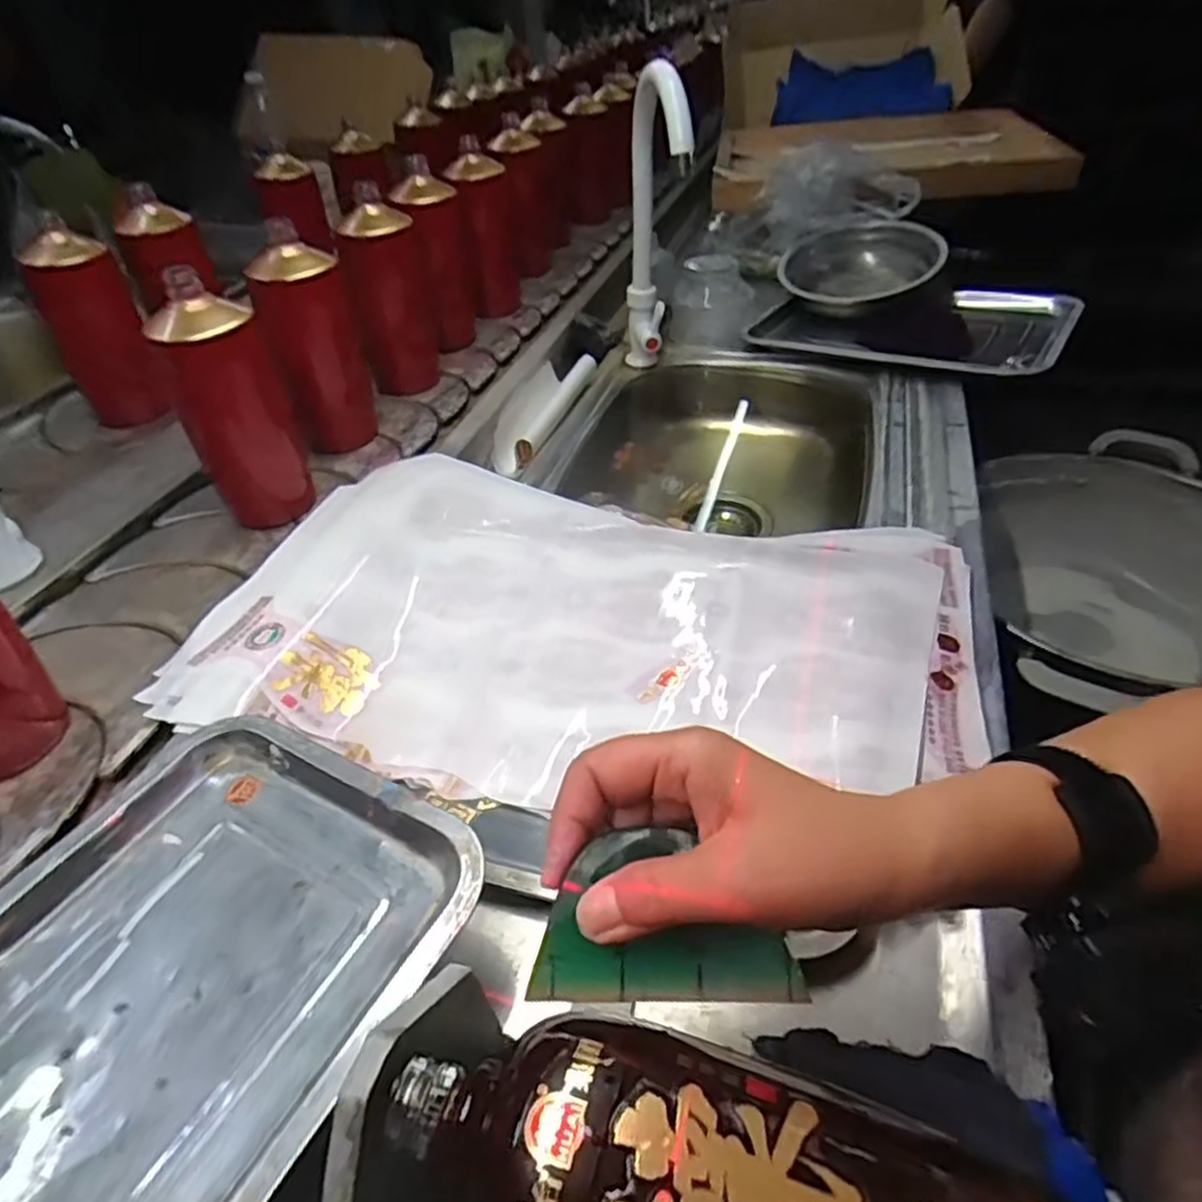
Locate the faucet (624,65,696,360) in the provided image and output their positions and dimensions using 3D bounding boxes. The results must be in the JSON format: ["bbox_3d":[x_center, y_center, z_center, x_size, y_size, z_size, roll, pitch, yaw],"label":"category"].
[{"bbox_3d":[0.051,-0.363,0.752,0.040,0.340,0.092,-7,72,-3],"label":"faucet"}]

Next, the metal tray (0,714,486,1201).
[{"bbox_3d":[-0.209,0.196,0.316,0.209,0.056,0.299,20,47,25],"label":"metal tray"}]

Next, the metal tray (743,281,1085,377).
[{"bbox_3d":[0.373,-0.337,0.889,0.323,0.031,0.239,22,48,26],"label":"metal tray"}]

